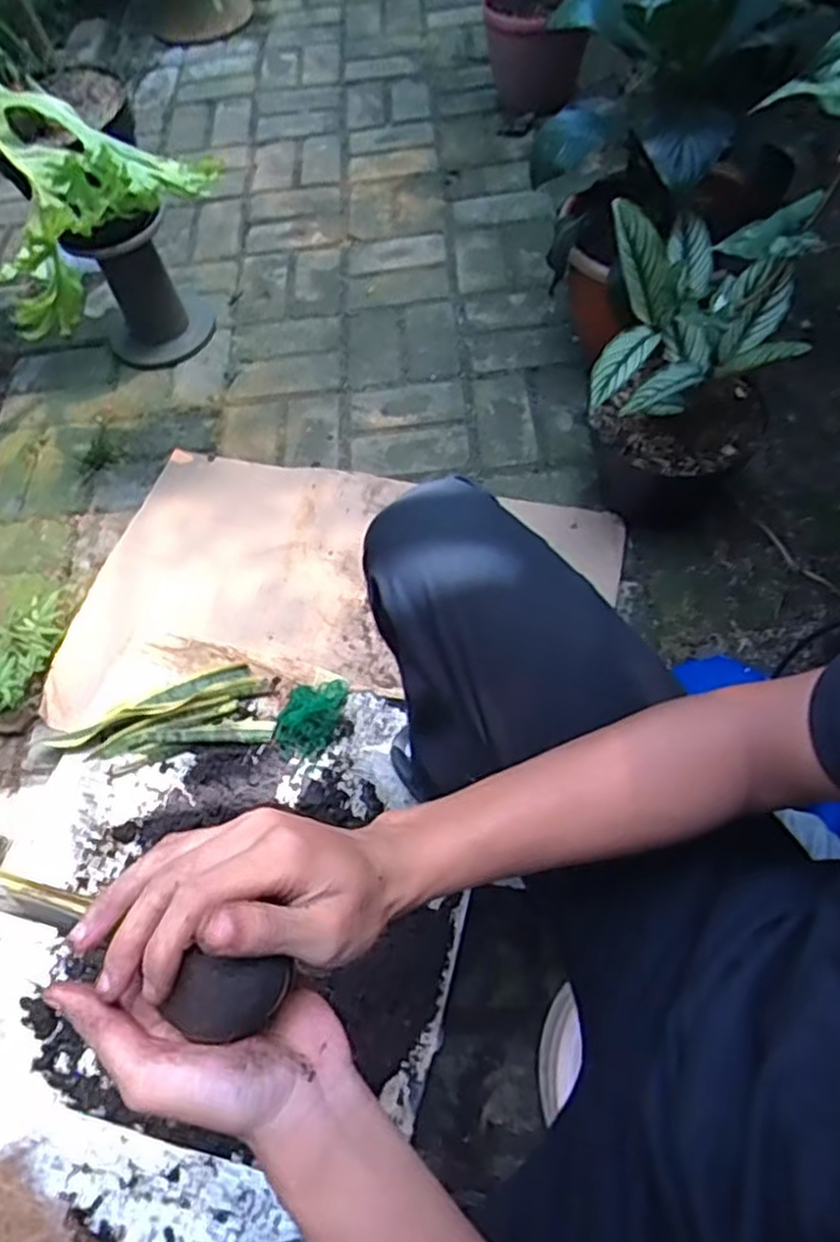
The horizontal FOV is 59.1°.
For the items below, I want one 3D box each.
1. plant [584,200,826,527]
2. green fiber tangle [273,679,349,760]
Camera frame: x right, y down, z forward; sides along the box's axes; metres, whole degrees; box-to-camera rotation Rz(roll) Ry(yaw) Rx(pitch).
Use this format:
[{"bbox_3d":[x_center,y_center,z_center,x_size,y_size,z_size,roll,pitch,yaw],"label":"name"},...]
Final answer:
[{"bbox_3d":[0.324,-0.299,0.940,0.219,0.358,0.216,4,60,9],"label":"plant"},{"bbox_3d":[-0.134,0.115,0.925,0.062,0.036,0.113,24,65,20],"label":"green fiber tangle"}]

